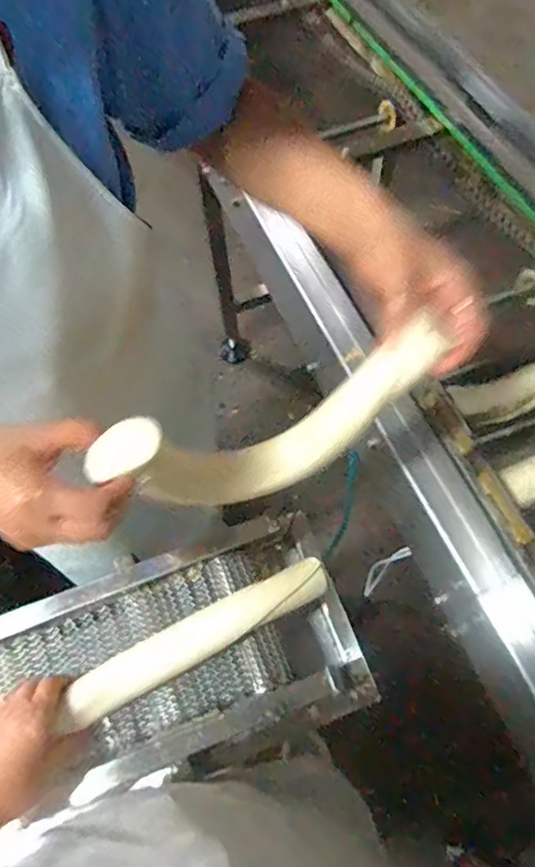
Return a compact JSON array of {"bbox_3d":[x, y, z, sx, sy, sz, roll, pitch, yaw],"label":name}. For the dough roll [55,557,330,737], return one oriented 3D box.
[{"bbox_3d":[-0.070,0.220,0.608,0.303,0.035,0.048,-25,62,-16],"label":"dough roll"}]

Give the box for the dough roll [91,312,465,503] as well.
[{"bbox_3d":[-0.001,-0.006,0.443,0.258,0.141,0.044,-21,63,-8],"label":"dough roll"}]

